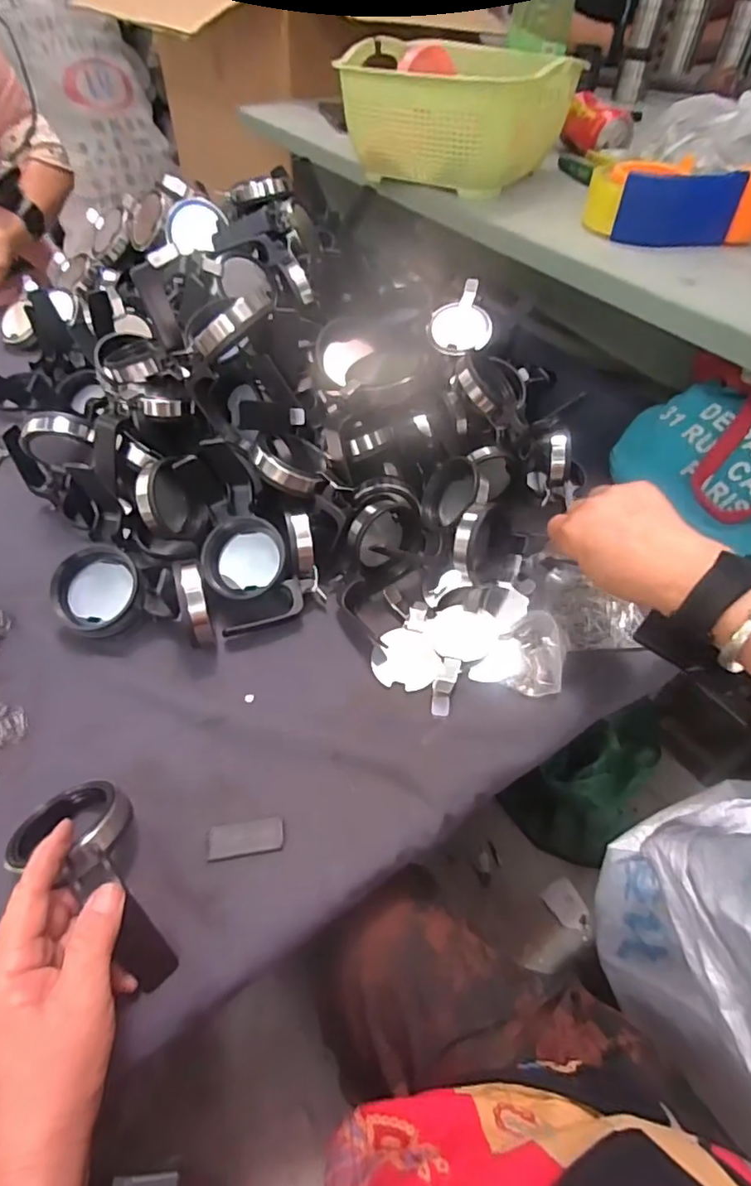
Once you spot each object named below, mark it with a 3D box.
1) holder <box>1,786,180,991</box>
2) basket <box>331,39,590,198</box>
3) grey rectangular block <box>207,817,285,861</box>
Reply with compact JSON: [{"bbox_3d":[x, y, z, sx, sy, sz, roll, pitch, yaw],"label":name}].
[{"bbox_3d":[-0.166,0.173,0.339,0.069,0.043,0.132,-32,68,-25],"label":"holder"},{"bbox_3d":[0.090,-0.568,0.673,0.241,0.103,0.174,27,55,20],"label":"basket"},{"bbox_3d":[-0.087,0.165,0.382,0.049,0.004,0.022,-7,50,-7],"label":"grey rectangular block"}]

